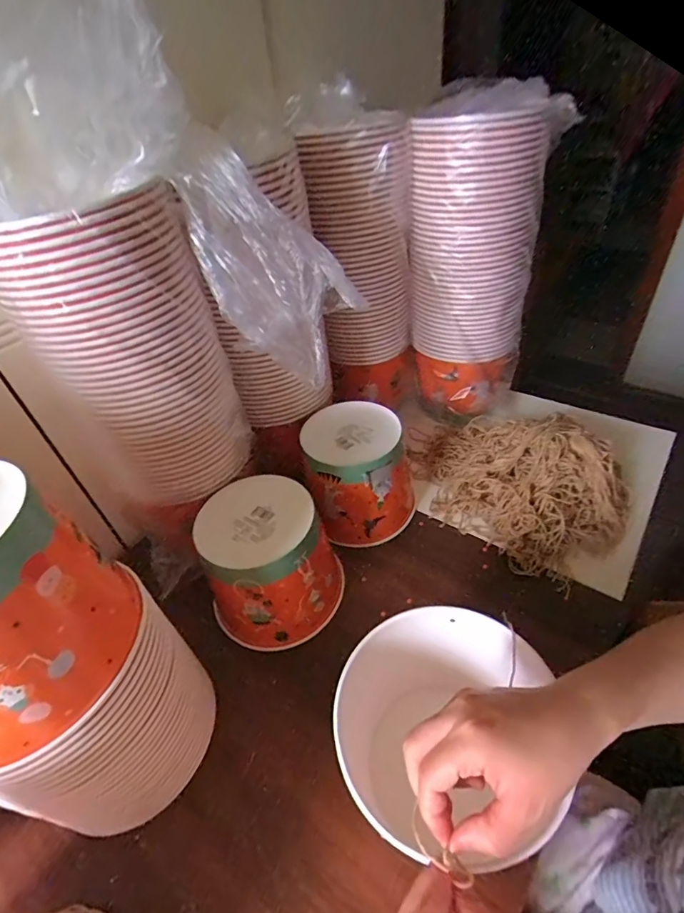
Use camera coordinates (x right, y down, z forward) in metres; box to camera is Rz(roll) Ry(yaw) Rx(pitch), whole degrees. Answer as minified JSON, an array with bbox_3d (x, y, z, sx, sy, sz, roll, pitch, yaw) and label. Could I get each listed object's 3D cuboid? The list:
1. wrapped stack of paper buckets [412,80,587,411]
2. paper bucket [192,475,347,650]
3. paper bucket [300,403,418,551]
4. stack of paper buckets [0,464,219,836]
[{"bbox_3d":[0.194,-0.281,0.647,0.173,0.377,0.187,4,43,13],"label":"wrapped stack of paper buckets"},{"bbox_3d":[-0.079,0.120,0.504,0.141,0.140,0.132,-4,42,4],"label":"paper bucket"},{"bbox_3d":[0.027,0.024,0.592,0.133,0.139,0.126,-4,42,4],"label":"paper bucket"},{"bbox_3d":[-0.210,0.164,0.346,0.156,0.310,0.147,24,51,30],"label":"stack of paper buckets"}]

